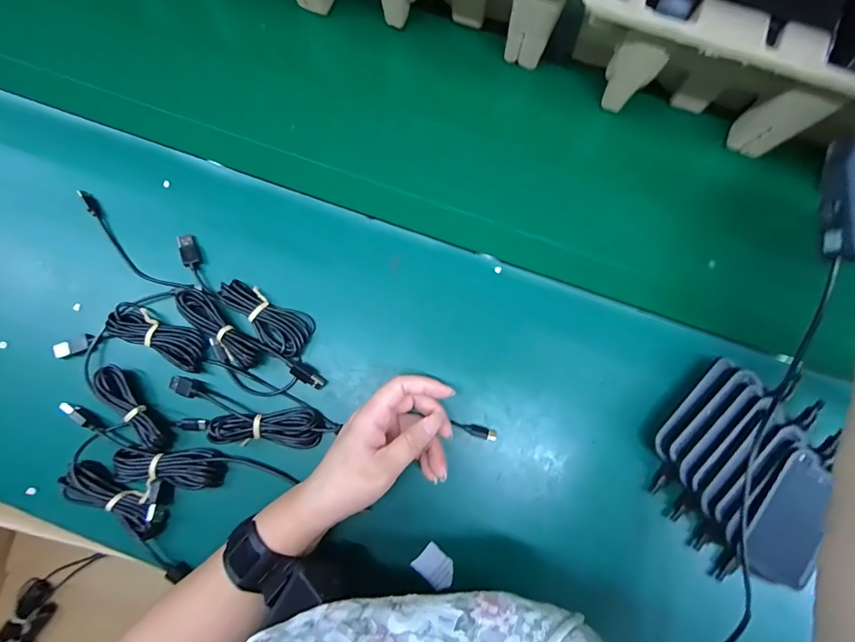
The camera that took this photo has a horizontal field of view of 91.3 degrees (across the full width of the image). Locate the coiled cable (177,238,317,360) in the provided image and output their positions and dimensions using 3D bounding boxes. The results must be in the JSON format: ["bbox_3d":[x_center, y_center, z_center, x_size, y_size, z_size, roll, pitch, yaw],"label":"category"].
[{"bbox_3d":[-0.169,-0.022,0.380,0.149,0.024,0.038,34,78,8],"label":"coiled cable"}]

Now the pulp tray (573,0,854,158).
[{"bbox_3d":[0.242,-0.246,0.355,0.230,0.110,0.142,20,76,5],"label":"pulp tray"}]

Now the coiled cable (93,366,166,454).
[{"bbox_3d":[-0.252,0.075,0.357,0.021,0.018,0.086,-40,79,-10],"label":"coiled cable"}]

